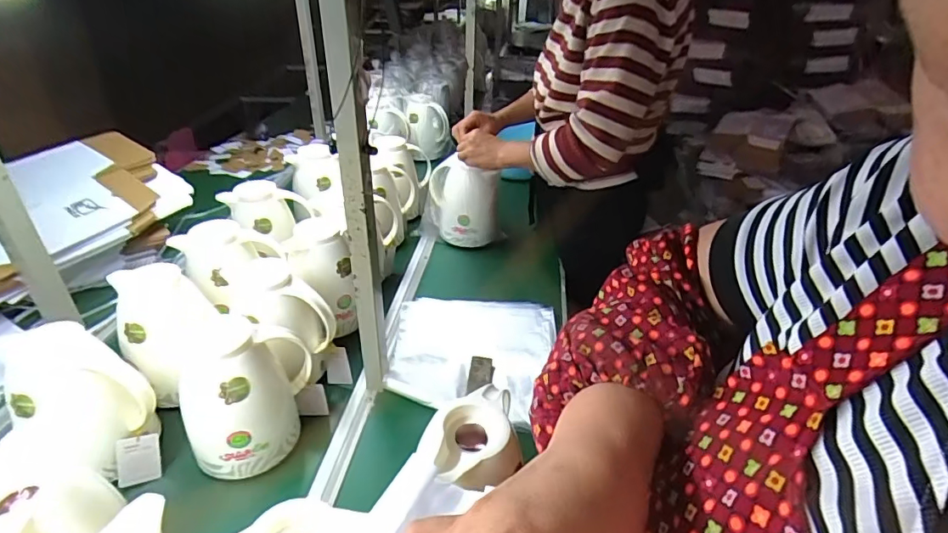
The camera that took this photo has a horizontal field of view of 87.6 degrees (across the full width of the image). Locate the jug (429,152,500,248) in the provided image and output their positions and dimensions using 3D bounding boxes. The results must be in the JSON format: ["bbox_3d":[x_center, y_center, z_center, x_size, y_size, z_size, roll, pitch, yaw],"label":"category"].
[{"bbox_3d":[-0.030,-0.198,1.457,0.200,0.215,0.172,2,32,-1],"label":"jug"}]

